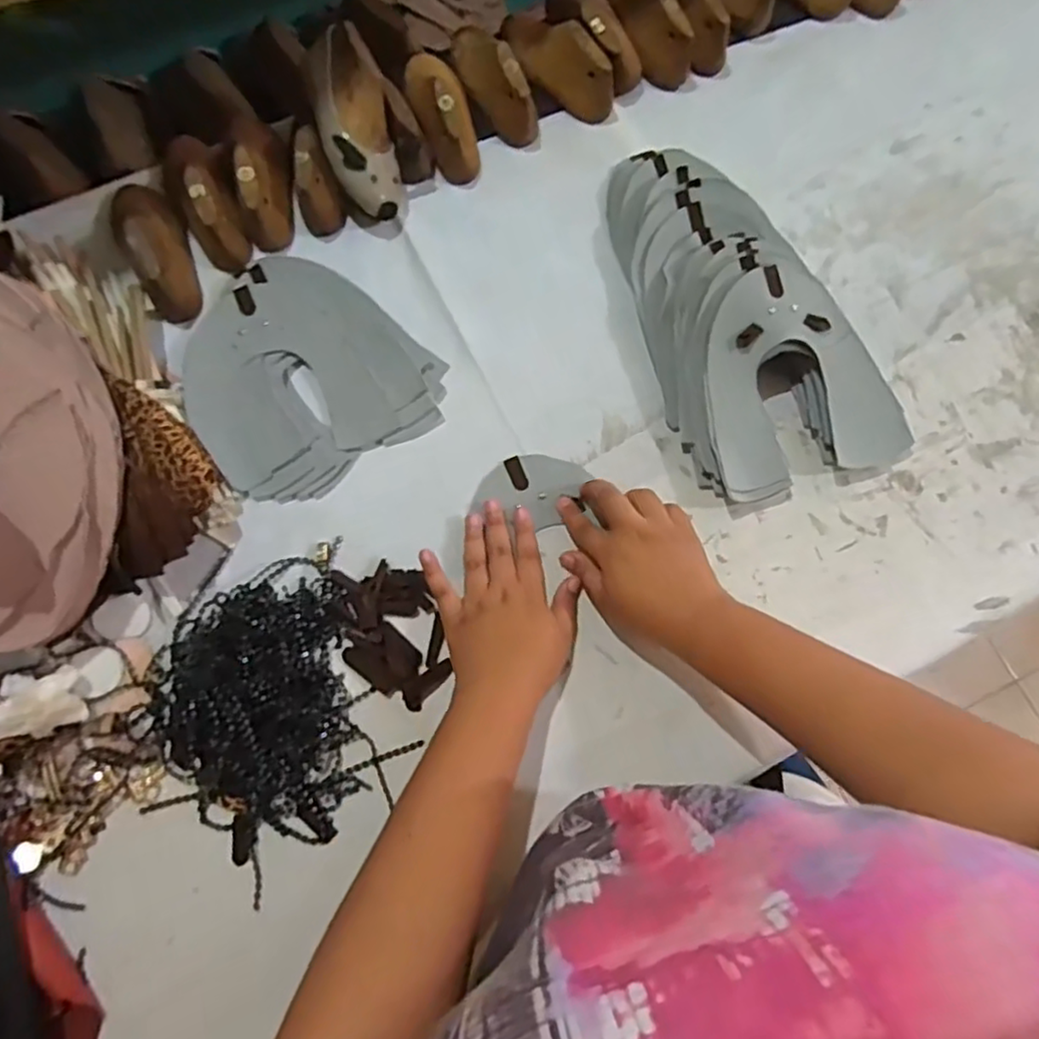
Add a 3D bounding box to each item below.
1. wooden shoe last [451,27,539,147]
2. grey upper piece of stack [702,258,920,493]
[{"bbox_3d":[-0.029,-0.405,0.609,0.032,0.060,0.131,-28,75,-9],"label":"wooden shoe last"},{"bbox_3d":[0.215,-0.111,0.520,0.153,0.064,0.156,-16,73,-6],"label":"grey upper piece of stack"}]

